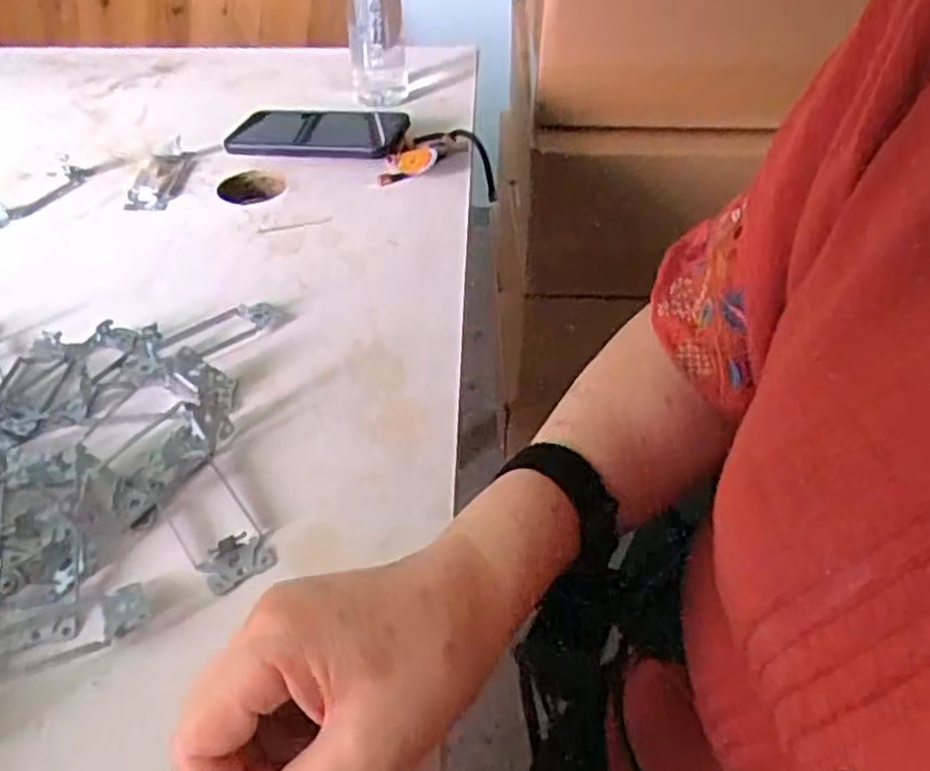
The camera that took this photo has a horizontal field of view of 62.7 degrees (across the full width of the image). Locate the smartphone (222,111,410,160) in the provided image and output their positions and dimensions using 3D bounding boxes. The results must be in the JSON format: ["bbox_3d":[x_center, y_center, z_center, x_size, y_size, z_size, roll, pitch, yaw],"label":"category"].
[{"bbox_3d":[-0.139,-0.241,0.724,0.167,0.010,0.079,5,52,12],"label":"smartphone"}]

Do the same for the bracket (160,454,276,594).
[{"bbox_3d":[-0.133,0.070,0.403,0.039,0.011,0.084,-28,51,-27],"label":"bracket"}]

